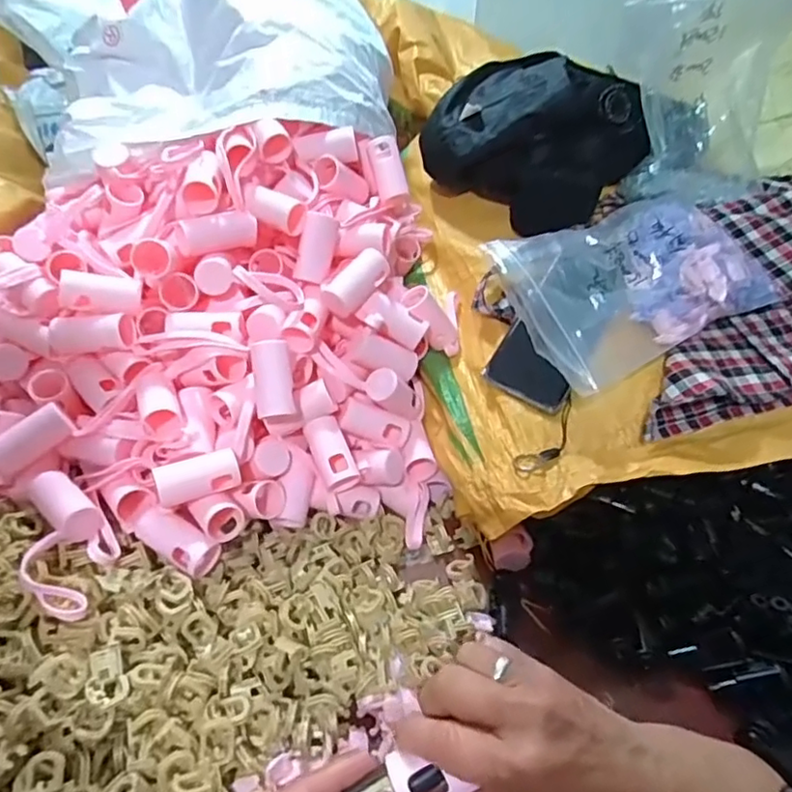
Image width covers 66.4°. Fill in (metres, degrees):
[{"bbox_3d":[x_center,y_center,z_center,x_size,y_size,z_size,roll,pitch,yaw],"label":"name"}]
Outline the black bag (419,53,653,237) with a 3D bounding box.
[{"bbox_3d":[0.137,-0.271,0.637,0.138,0.123,0.220,-24,48,-27],"label":"black bag"}]

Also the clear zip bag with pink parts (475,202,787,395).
[{"bbox_3d":[0.214,-0.106,0.554,0.236,0.051,0.158,-23,72,-15],"label":"clear zip bag with pink parts"}]

